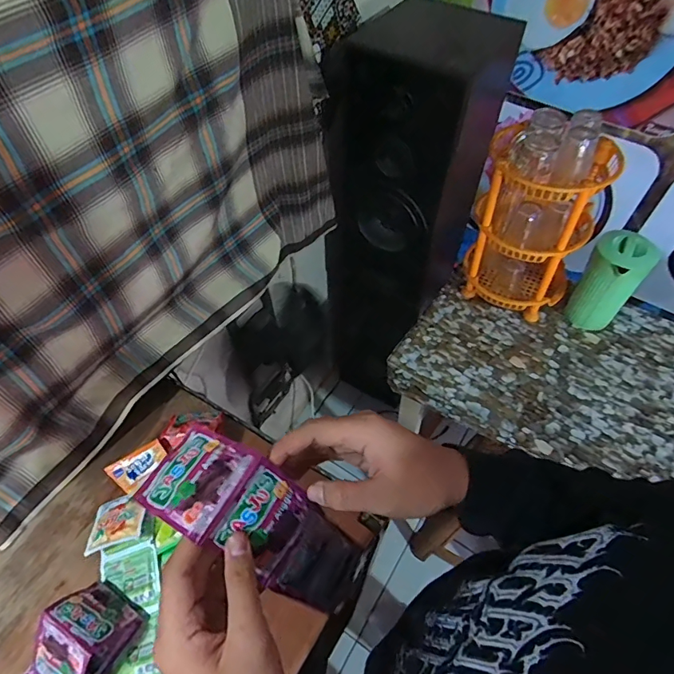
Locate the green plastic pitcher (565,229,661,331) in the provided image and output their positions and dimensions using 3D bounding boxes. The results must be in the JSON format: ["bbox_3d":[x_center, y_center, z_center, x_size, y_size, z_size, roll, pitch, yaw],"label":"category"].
[{"bbox_3d":[0.554,-0.105,0.958,0.107,0.232,0.112,37,62,23],"label":"green plastic pitcher"}]

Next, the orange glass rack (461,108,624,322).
[{"bbox_3d":[0.394,-0.231,0.928,0.221,0.380,0.191,23,58,16],"label":"orange glass rack"}]

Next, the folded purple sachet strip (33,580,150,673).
[{"bbox_3d":[-0.268,0.321,0.489,0.083,0.072,0.101,25,58,17],"label":"folded purple sachet strip"}]

